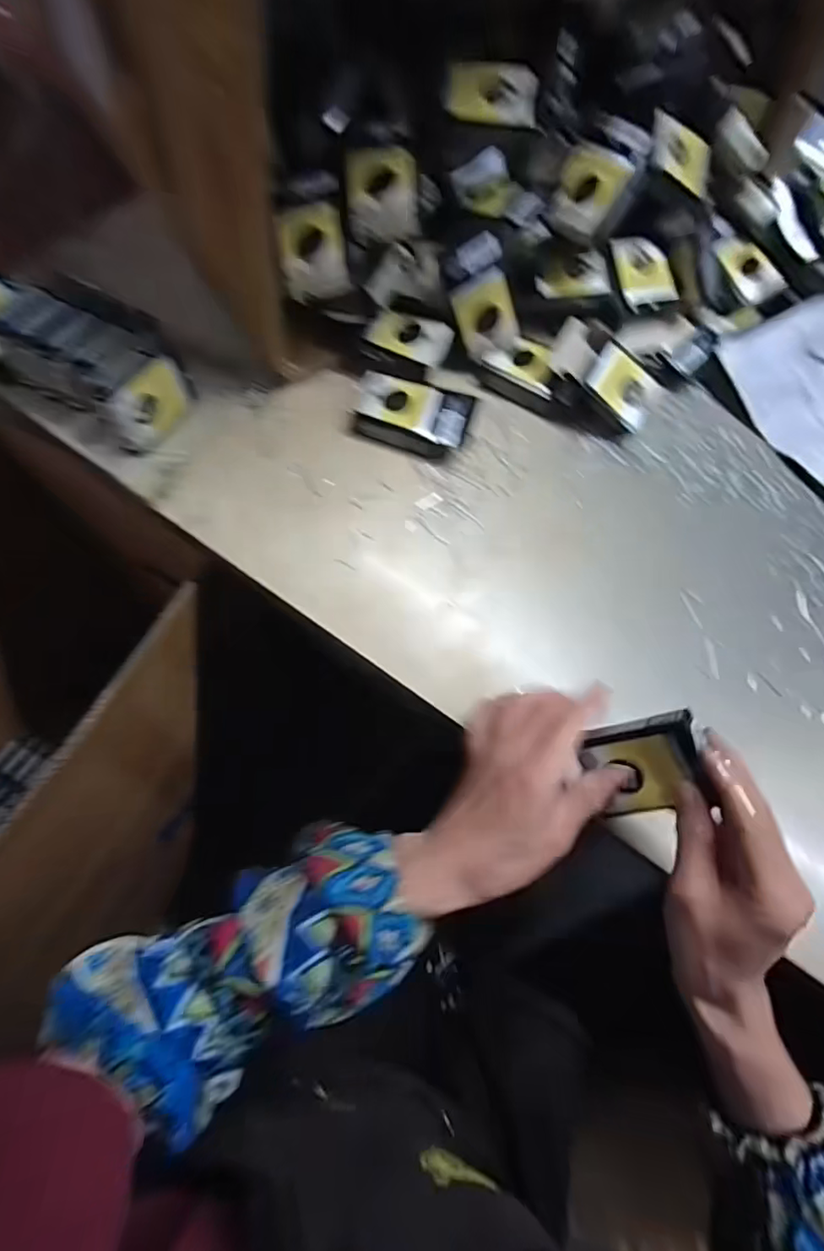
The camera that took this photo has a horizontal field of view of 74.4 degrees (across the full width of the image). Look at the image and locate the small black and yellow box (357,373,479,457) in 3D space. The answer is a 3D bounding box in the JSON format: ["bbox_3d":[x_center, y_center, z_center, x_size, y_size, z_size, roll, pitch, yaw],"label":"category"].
[{"bbox_3d":[0.000,-0.178,0.466,0.097,0.024,0.055,16,68,-1],"label":"small black and yellow box"}]

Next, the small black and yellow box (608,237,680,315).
[{"bbox_3d":[0.214,-0.323,0.509,0.049,0.022,0.073,-12,80,3],"label":"small black and yellow box"}]

